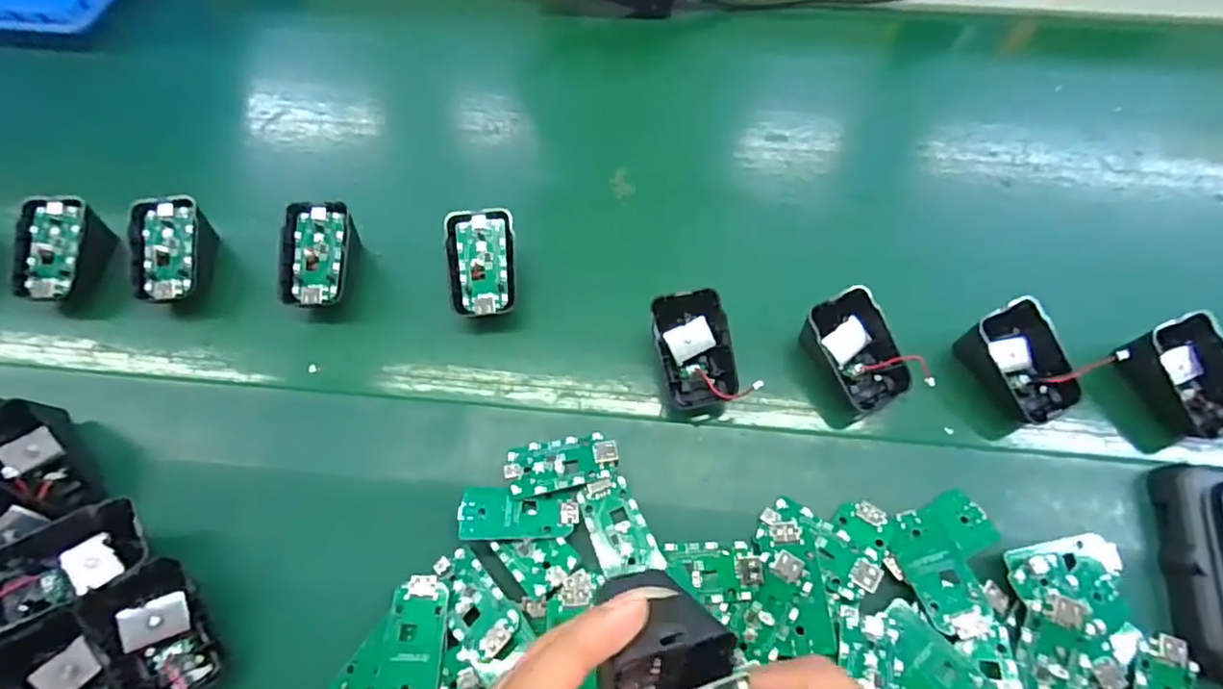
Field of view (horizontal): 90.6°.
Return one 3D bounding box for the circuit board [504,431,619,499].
[{"bbox_3d":[-0.028,0.068,0.346,0.062,0.005,0.031,-9,65,-3],"label":"circuit board"}]

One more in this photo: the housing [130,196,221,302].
[{"bbox_3d":[-0.296,-0.058,0.410,0.045,0.043,0.068,-2,65,0],"label":"housing"}]

